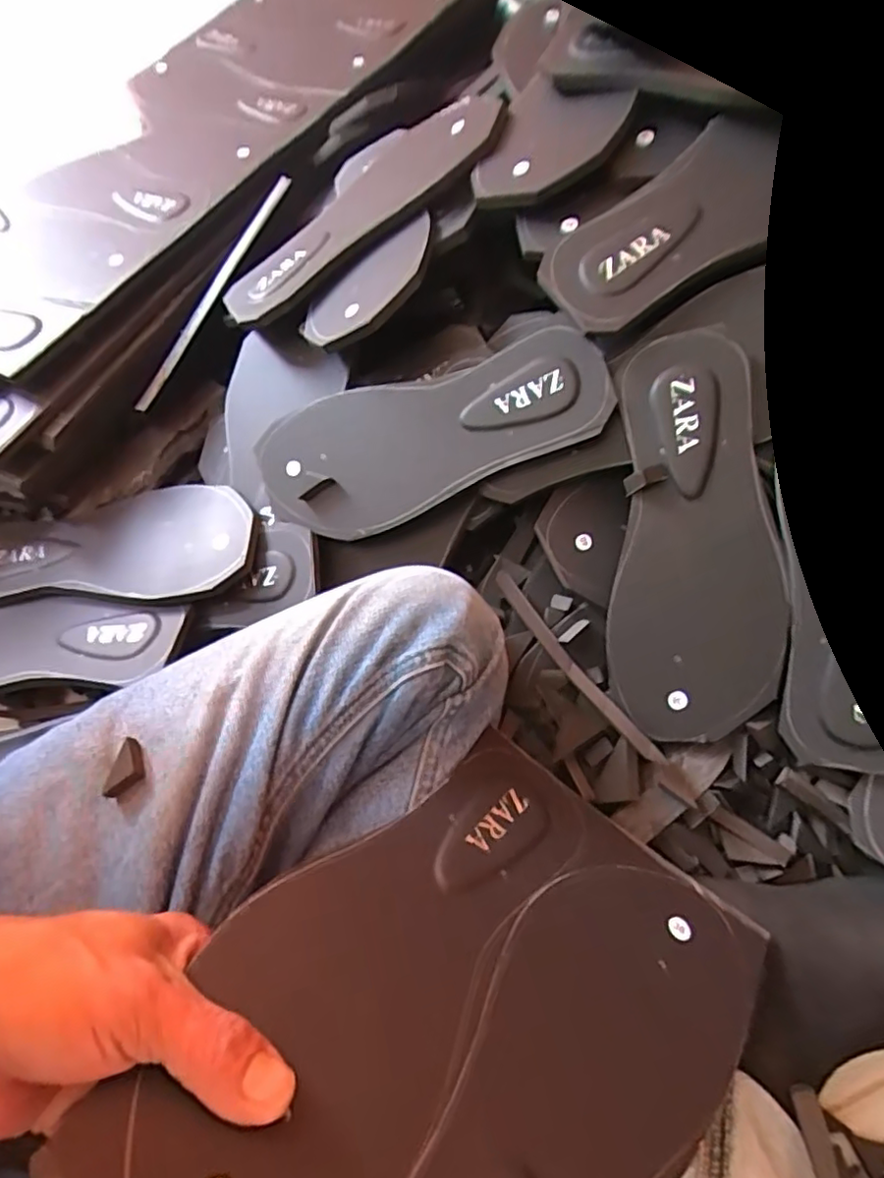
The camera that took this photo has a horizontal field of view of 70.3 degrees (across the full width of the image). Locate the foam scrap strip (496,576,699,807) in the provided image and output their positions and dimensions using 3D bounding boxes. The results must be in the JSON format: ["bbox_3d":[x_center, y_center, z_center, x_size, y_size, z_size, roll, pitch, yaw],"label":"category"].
[{"bbox_3d":[0.093,0.057,0.401,0.015,0.020,0.183,-32,64,-13],"label":"foam scrap strip"}]

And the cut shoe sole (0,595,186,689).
[{"bbox_3d":[-0.308,0.041,0.453,0.245,0.022,0.083,2,62,5],"label":"cut shoe sole"}]

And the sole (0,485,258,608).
[{"bbox_3d":[-0.266,-0.031,0.483,0.274,0.013,0.096,-3,60,14],"label":"sole"}]

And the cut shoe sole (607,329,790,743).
[{"bbox_3d":[0.155,-0.031,0.380,0.094,0.005,0.238,3,92,23],"label":"cut shoe sole"}]

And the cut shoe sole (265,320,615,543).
[{"bbox_3d":[-0.014,-0.100,0.428,0.245,0.013,0.097,-13,89,16],"label":"cut shoe sole"}]

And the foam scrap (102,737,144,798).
[{"bbox_3d":[-0.158,0.090,0.315,0.014,0.006,0.029,10,63,9],"label":"foam scrap"}]

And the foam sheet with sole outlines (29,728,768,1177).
[{"bbox_3d":[0.016,0.167,0.248,0.171,0.007,0.252,39,37,21],"label":"foam sheet with sole outlines"}]

